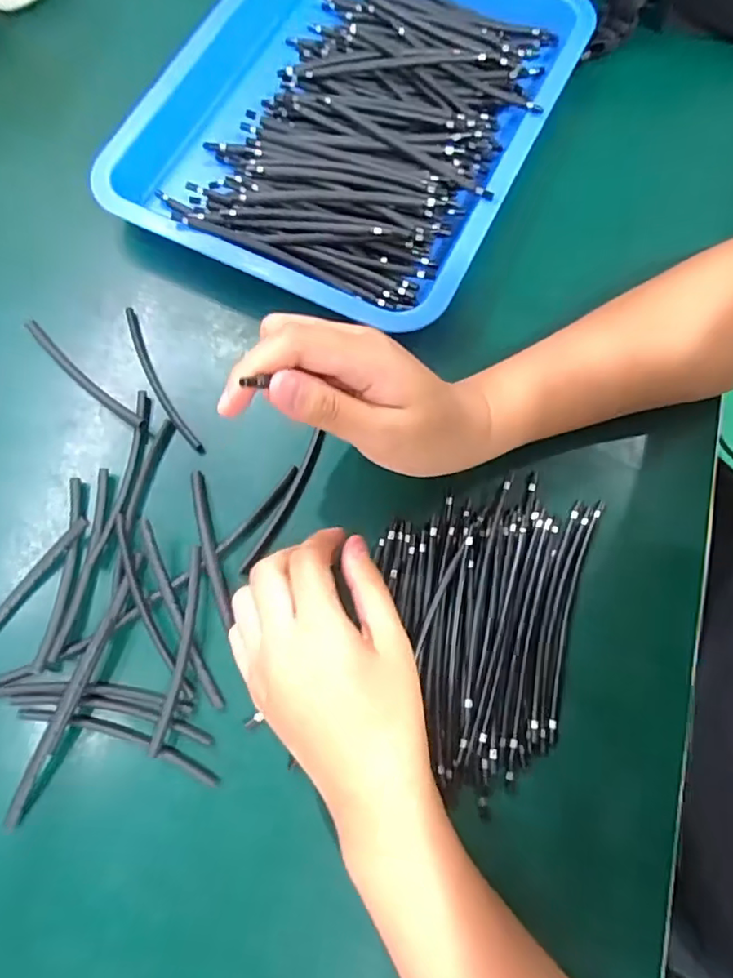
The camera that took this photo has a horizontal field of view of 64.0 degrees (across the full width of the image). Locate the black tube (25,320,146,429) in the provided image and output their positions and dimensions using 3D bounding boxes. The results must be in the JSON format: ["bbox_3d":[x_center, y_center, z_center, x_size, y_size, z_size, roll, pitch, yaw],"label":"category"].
[{"bbox_3d":[-0.187,-0.073,0.387,0.117,0.015,0.013,40,77,11],"label":"black tube"}]

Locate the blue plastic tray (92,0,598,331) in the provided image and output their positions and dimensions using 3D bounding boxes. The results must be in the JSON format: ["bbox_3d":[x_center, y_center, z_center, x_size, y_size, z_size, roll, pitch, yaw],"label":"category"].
[{"bbox_3d":[-0.014,-0.285,0.431,0.279,0.036,0.334,27,75,7],"label":"blue plastic tray"}]

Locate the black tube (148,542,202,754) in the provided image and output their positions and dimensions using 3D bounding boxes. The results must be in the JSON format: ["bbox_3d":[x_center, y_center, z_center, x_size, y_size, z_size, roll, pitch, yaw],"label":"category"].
[{"bbox_3d":[-0.105,0.089,0.331,0.010,0.004,0.113,7,74,2],"label":"black tube"}]

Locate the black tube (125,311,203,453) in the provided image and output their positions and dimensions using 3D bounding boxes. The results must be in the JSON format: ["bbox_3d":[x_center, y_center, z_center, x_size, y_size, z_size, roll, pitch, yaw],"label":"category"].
[{"bbox_3d":[-0.137,-0.071,0.382,0.014,0.004,0.119,-28,76,-8],"label":"black tube"}]

